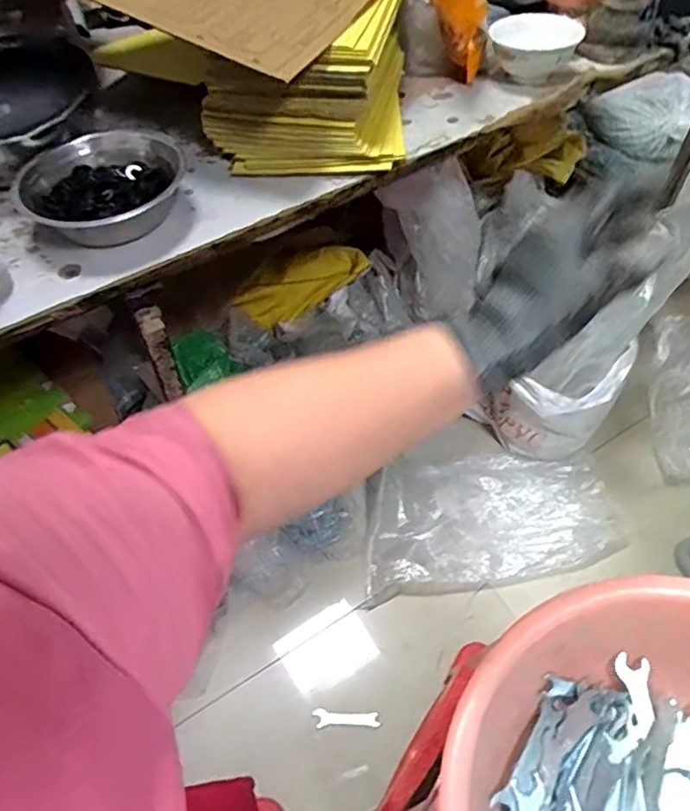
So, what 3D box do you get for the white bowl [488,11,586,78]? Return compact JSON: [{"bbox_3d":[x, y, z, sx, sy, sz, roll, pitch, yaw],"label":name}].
[{"bbox_3d":[0.277,-0.526,0.872,0.122,0.057,0.122,-1,54,1],"label":"white bowl"}]

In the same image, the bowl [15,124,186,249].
[{"bbox_3d":[-0.267,-0.248,0.665,0.156,0.053,0.172,-36,60,-22],"label":"bowl"}]

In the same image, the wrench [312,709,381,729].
[{"bbox_3d":[0.002,0.537,1.012,0.113,0.013,0.028,-1,54,1],"label":"wrench"}]

